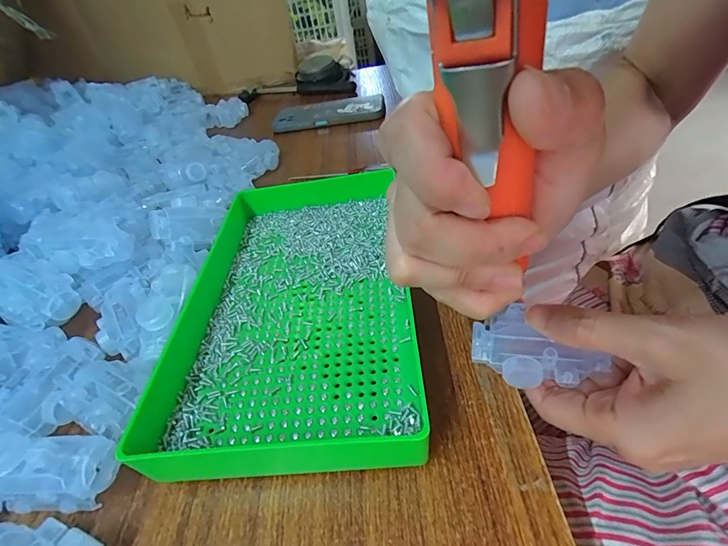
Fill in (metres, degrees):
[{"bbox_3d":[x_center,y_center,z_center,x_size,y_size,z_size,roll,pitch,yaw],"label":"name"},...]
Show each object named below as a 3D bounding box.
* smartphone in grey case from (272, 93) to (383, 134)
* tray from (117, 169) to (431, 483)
[{"bbox_3d":[-0.053,-0.241,0.574,0.164,0.009,0.066,-5,51,8],"label":"smartphone in grey case"},{"bbox_3d":[-0.045,0.006,0.271,0.154,0.035,0.249,-5,42,6],"label":"tray"}]

